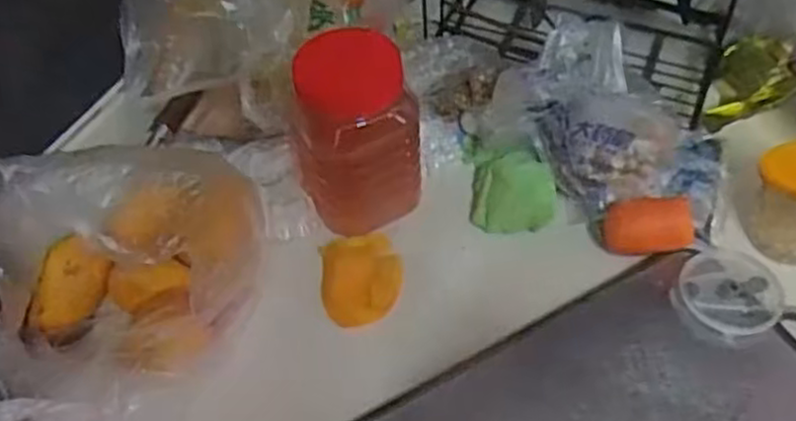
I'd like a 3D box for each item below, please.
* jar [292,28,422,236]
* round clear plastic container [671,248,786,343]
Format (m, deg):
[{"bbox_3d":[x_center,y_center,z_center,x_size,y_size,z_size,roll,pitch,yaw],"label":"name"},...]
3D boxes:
[{"bbox_3d":[-0.032,-0.067,0.689,0.100,0.166,0.085,1,53,5],"label":"jar"},{"bbox_3d":[0.274,0.067,0.640,0.087,0.018,0.078,-17,53,-9],"label":"round clear plastic container"}]

